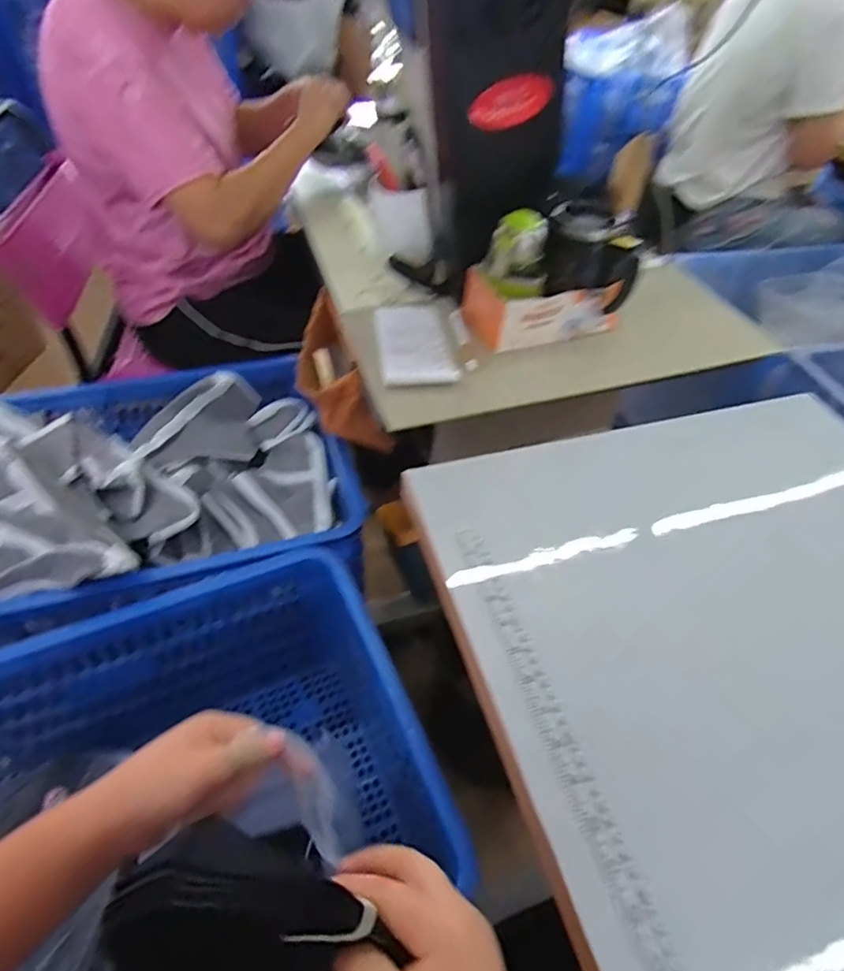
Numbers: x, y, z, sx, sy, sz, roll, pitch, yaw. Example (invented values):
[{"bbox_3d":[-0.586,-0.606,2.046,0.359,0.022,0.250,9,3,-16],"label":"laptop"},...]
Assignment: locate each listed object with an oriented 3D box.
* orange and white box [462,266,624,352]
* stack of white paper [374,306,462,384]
[{"bbox_3d":[0.161,-0.247,0.748,0.192,0.067,0.112,-13,50,-14],"label":"orange and white box"},{"bbox_3d":[-0.014,-0.187,0.721,0.089,0.013,0.185,-6,48,-8],"label":"stack of white paper"}]

